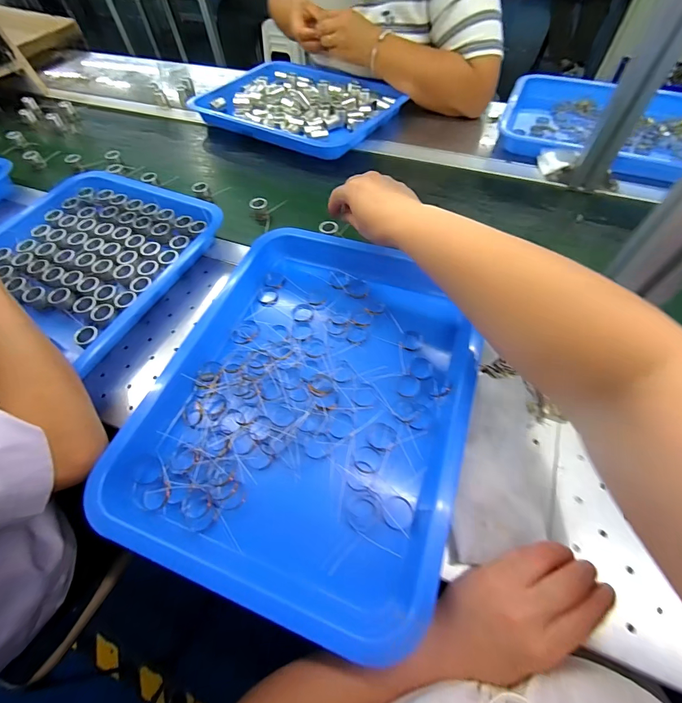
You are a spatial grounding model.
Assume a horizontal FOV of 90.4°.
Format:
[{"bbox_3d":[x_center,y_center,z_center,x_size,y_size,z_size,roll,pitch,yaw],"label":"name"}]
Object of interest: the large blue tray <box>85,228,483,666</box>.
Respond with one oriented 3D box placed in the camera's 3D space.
[{"bbox_3d":[-0.027,0.031,0.347,0.293,0.042,0.379,14,61,9],"label":"large blue tray"}]

